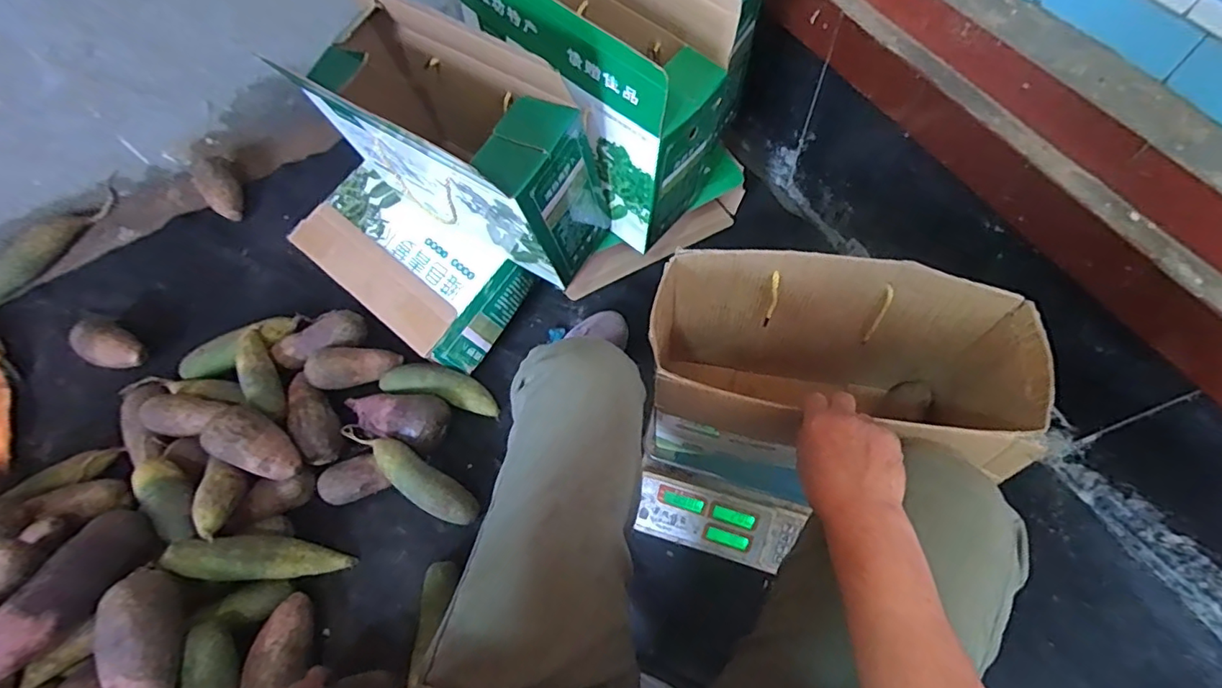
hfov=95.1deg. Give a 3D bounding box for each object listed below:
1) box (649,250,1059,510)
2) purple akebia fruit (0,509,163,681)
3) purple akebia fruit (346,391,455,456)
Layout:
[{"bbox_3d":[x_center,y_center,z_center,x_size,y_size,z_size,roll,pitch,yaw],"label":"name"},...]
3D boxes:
[{"bbox_3d":[0.237,0.049,0.666,0.363,0.265,0.185,8,65,8],"label":"box"},{"bbox_3d":[-0.636,0.286,0.649,0.072,0.067,0.208,11,37,9],"label":"purple akebia fruit"},{"bbox_3d":[-0.337,0.107,0.877,0.164,0.070,0.086,19,67,12],"label":"purple akebia fruit"}]

